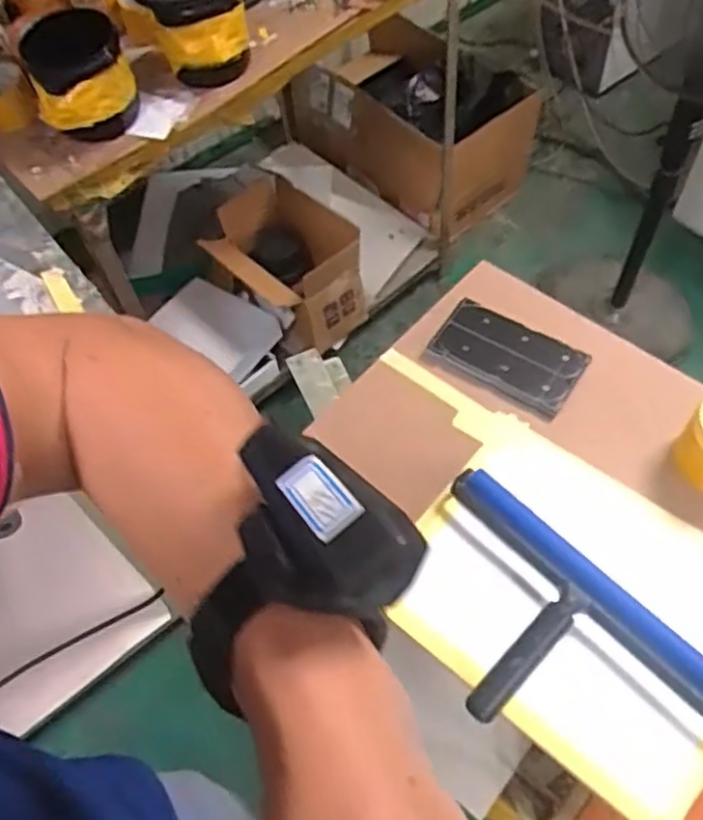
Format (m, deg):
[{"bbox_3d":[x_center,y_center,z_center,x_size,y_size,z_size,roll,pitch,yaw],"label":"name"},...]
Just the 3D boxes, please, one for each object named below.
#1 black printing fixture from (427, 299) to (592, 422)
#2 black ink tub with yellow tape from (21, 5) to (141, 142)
[{"bbox_3d":[0.182,-0.063,0.848,0.165,0.024,0.095,29,65,20],"label":"black printing fixture"},{"bbox_3d":[-0.337,-0.413,0.922,0.126,0.142,0.091,-28,60,-12],"label":"black ink tub with yellow tape"}]

